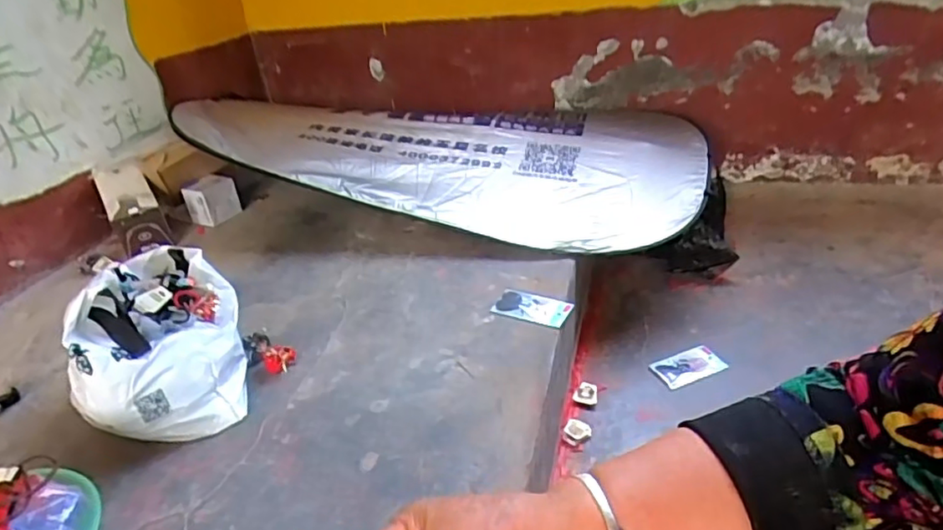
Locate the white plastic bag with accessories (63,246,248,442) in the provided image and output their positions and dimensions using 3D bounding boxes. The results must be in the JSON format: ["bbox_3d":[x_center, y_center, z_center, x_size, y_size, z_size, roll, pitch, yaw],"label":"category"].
[{"bbox_3d":[-0.490,0.106,0.934,0.204,0.194,0.323,-13,31,-11],"label":"white plastic bag with accessories"}]

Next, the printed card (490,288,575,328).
[{"bbox_3d":[0.111,0.077,1.054,0.134,0.008,0.078,12,36,29],"label":"printed card"}]

